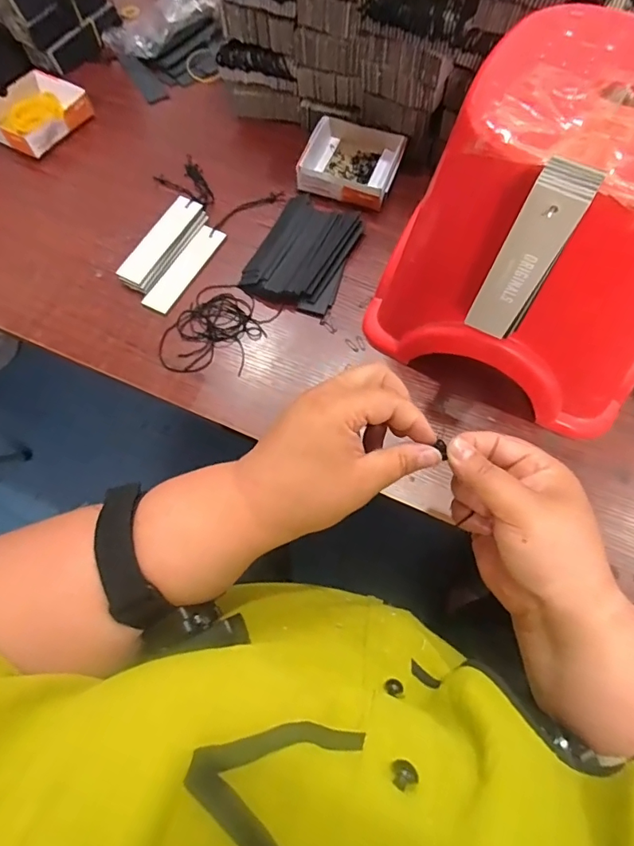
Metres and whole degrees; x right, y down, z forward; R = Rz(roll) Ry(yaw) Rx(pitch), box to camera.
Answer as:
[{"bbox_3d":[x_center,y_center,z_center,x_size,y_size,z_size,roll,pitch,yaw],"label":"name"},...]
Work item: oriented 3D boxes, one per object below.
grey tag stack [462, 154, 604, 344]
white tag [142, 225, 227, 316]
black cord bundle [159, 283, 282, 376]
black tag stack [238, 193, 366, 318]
[{"bbox_3d":[0.142,-0.110,0.323,0.034,0.123,0.041,36,72,15],"label":"grey tag stack"},{"bbox_3d":[-0.149,-0.176,0.546,0.031,0.011,0.128,24,71,12],"label":"white tag"},{"bbox_3d":[-0.107,-0.097,0.511,0.092,0.007,0.117,26,71,13],"label":"black cord bundle"},{"bbox_3d":[-0.015,-0.195,0.542,0.107,0.023,0.144,20,70,11],"label":"black tag stack"}]

